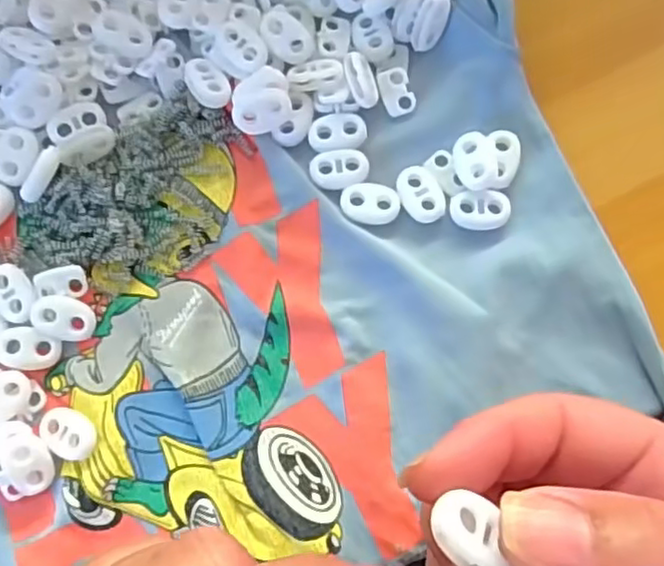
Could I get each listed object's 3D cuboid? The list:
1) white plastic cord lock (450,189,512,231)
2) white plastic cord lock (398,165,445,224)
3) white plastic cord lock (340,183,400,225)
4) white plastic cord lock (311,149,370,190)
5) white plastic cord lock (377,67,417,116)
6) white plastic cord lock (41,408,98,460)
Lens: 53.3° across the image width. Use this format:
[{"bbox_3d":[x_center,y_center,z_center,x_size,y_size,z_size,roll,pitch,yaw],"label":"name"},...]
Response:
[{"bbox_3d":[0.056,-0.027,0.247,0.022,0.004,0.014,-5,78,1],"label":"white plastic cord lock"},{"bbox_3d":[0.033,-0.033,0.249,0.015,0.004,0.022,-28,79,-4],"label":"white plastic cord lock"},{"bbox_3d":[0.015,-0.030,0.248,0.022,0.004,0.015,5,78,3],"label":"white plastic cord lock"},{"bbox_3d":[0.003,-0.044,0.251,0.022,0.004,0.015,-8,78,0],"label":"white plastic cord lock"},{"bbox_3d":[0.026,-0.076,0.258,0.013,0.004,0.019,-17,78,-2],"label":"white plastic cord lock"},{"bbox_3d":[-0.093,0.053,0.232,0.021,0.007,0.015,30,81,7],"label":"white plastic cord lock"}]

